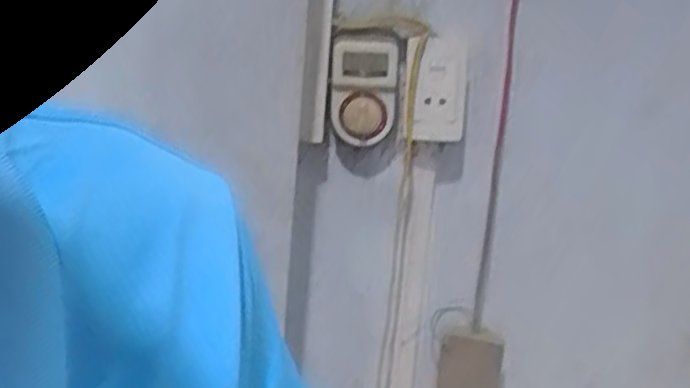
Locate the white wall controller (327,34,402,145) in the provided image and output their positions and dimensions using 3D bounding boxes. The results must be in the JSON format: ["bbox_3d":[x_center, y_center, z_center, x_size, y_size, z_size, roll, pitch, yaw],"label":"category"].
[{"bbox_3d":[0.022,-0.124,0.849,0.080,0.128,0.041,5,15,-2],"label":"white wall controller"}]

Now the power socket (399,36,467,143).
[{"bbox_3d":[0.110,-0.122,0.855,0.072,0.115,0.045,13,17,26],"label":"power socket"}]

